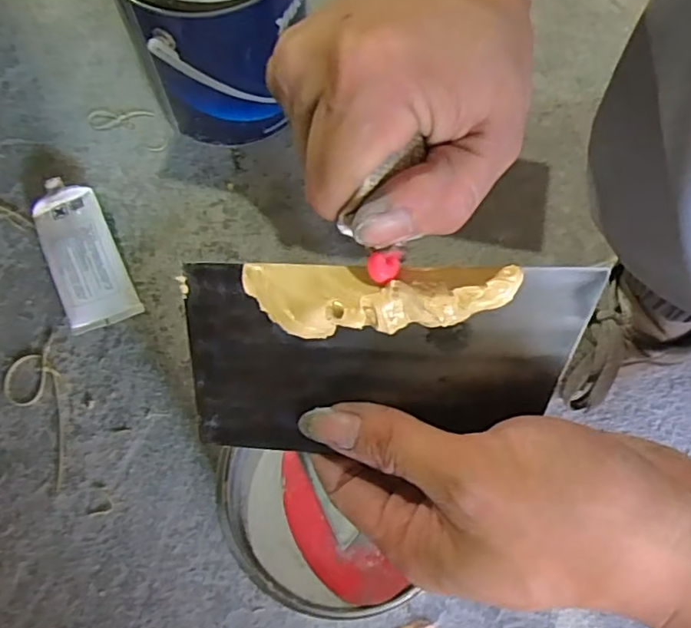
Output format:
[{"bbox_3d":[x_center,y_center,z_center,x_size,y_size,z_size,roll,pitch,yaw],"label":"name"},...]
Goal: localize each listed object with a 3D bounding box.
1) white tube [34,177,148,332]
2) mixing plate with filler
[{"bbox_3d":[-0.225,-0.052,0.505,0.057,0.026,0.131,-23,74,-8],"label":"white tube"},{"bbox_3d":[0.010,0.019,0.209,0.141,0.014,0.072,1,109,11],"label":"mixing plate with filler"}]

